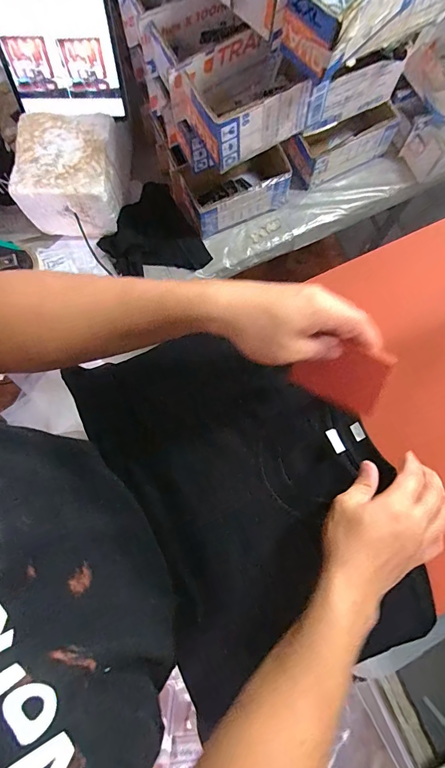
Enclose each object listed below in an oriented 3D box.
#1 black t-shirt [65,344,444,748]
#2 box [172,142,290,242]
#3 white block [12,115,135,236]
[{"bbox_3d":[0.023,0.119,0.446,0.279,0.045,0.414,-25,79,-4],"label":"black t-shirt"},{"bbox_3d":[0.014,-0.314,0.617,0.168,0.071,0.094,-24,79,-4],"label":"box"},{"bbox_3d":[-0.230,-0.327,0.605,0.142,0.105,0.144,1,79,1],"label":"white block"}]

